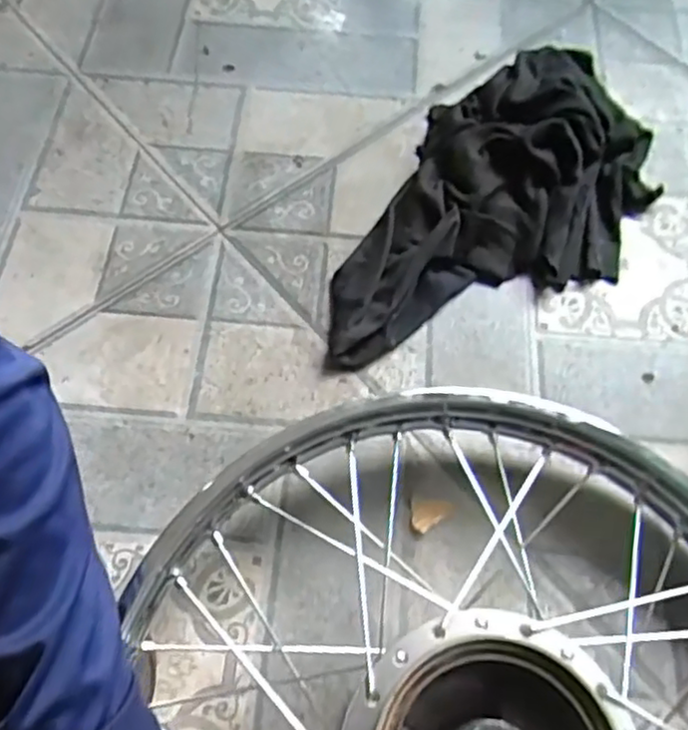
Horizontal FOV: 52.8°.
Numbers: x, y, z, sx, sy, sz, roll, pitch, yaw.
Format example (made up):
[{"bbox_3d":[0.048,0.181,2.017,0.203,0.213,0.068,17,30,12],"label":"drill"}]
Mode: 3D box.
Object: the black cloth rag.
[{"bbox_3d":[0.151,-0.149,0.608,0.214,0.055,0.413,24,64,9],"label":"black cloth rag"}]

